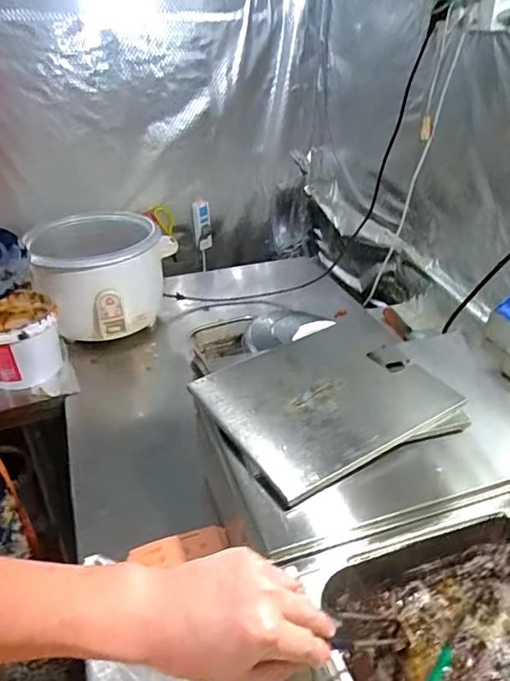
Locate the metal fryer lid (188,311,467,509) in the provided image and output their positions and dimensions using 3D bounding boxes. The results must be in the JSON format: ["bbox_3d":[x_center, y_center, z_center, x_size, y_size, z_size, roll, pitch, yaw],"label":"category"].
[{"bbox_3d":[0.116,0.072,0.784,0.349,0.032,0.254,-21,41,-24],"label":"metal fryer lid"}]

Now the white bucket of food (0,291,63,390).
[{"bbox_3d":[-0.501,0.009,1.130,0.166,0.157,0.163,0,31,0],"label":"white bucket of food"}]

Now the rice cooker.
[{"bbox_3d":[-0.354,-0.156,1.263,0.323,0.211,0.282,-9,33,-16],"label":"rice cooker"}]

